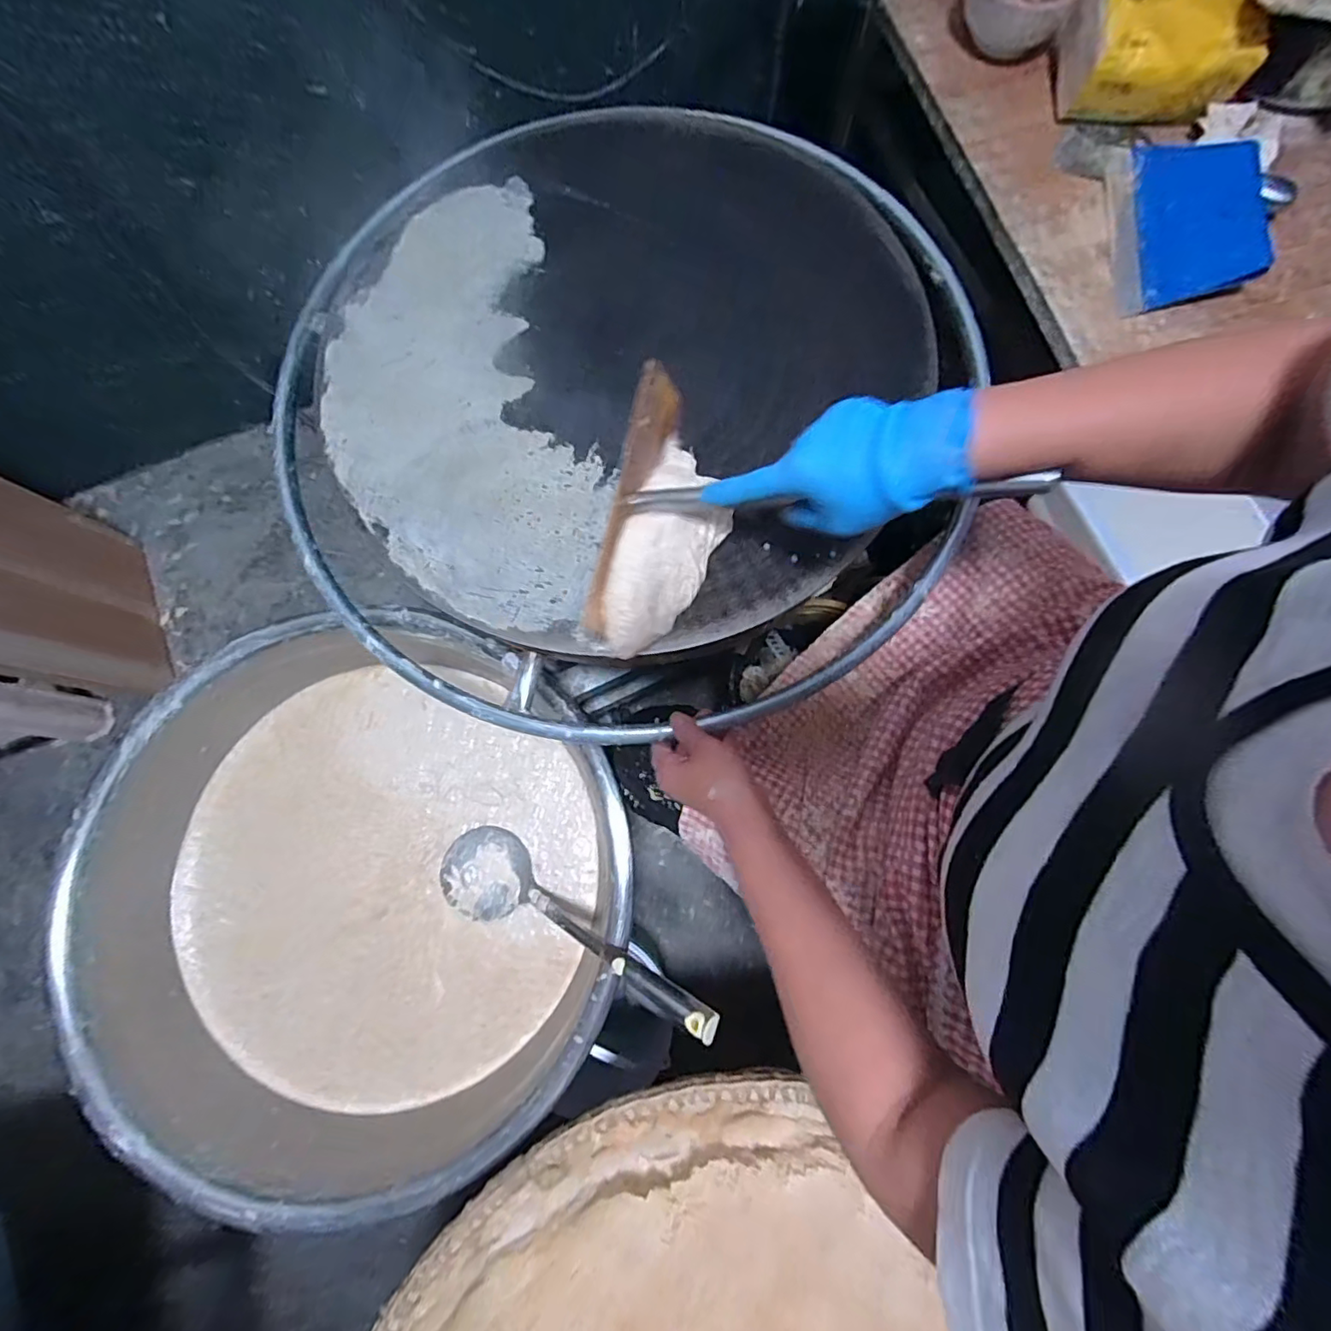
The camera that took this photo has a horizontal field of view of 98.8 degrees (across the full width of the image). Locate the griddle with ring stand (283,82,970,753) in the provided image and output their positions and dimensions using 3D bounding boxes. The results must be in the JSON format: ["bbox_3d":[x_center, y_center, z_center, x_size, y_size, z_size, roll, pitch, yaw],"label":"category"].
[{"bbox_3d":[-0.030,-0.263,0.596,0.702,0.110,0.668,0,82,1],"label":"griddle with ring stand"}]

